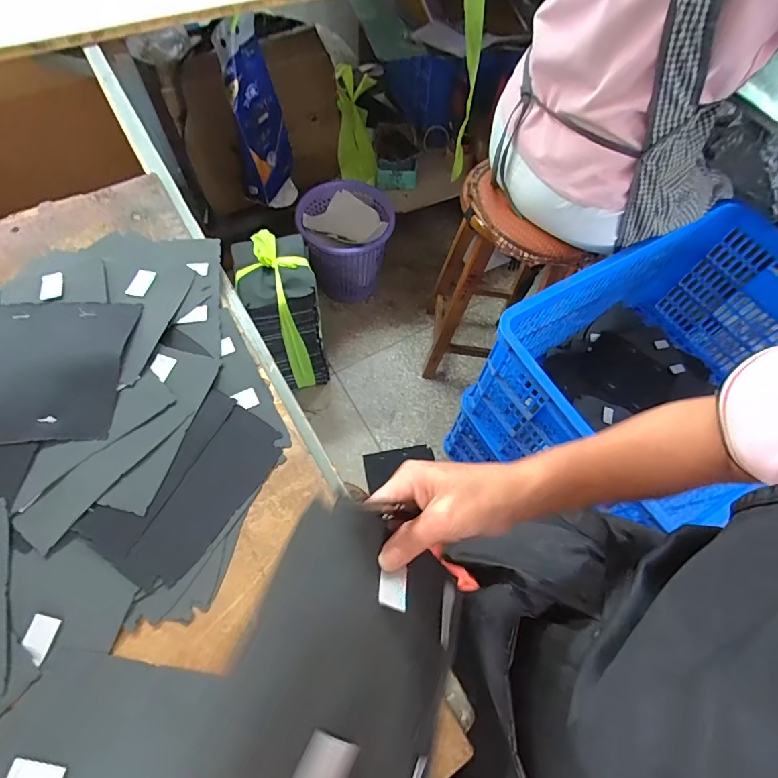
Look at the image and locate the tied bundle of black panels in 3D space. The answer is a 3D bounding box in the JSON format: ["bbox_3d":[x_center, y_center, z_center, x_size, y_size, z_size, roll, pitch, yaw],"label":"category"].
[{"bbox_3d":[-0.266,-0.190,1.125,0.165,0.396,0.211,-16,67,-10],"label":"tied bundle of black panels"}]

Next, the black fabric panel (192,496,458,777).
[{"bbox_3d":[-0.016,0.163,0.255,0.145,0.025,0.157,34,62,-22],"label":"black fabric panel"}]

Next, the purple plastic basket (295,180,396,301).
[{"bbox_3d":[-0.128,-0.445,1.354,0.282,0.279,0.272,-9,65,-7],"label":"purple plastic basket"}]

